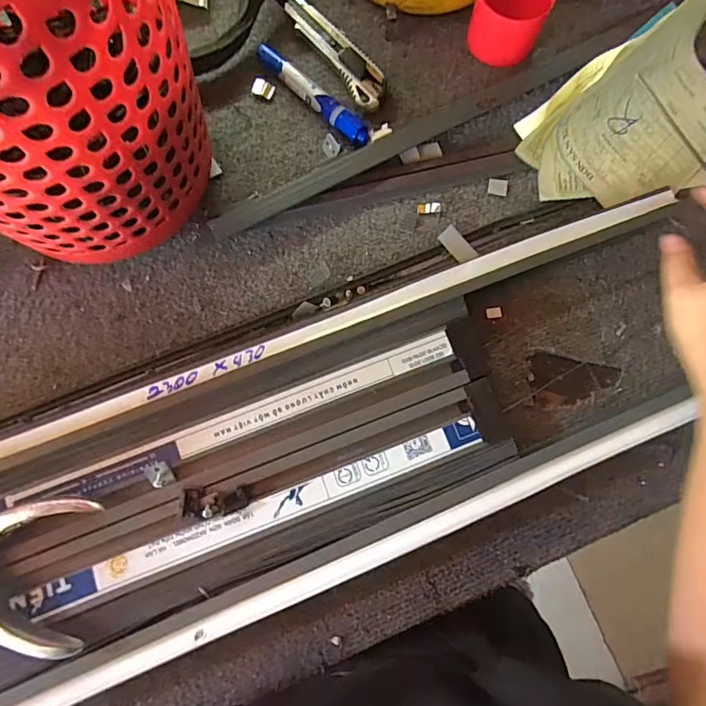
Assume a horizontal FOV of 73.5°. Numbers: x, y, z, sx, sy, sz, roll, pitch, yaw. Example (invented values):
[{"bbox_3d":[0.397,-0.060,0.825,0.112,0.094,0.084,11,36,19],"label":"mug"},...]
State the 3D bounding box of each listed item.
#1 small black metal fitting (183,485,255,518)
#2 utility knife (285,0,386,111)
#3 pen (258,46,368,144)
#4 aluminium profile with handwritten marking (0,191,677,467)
[{"bbox_3d":[-0.095,0.106,0.336,0.045,0.014,0.021,0,79,0],"label":"small black metal fitting"},{"bbox_3d":[-0.015,-0.279,0.436,0.032,0.010,0.135,-35,81,-6],"label":"utility knife"},{"bbox_3d":[-0.036,-0.234,0.424,0.020,0.012,0.133,-44,82,-7],"label":"pen"},{"bbox_3d":[-0.096,0.003,0.373,0.744,0.039,0.039,-21,80,-5],"label":"aluminium profile with handwritten marking"}]

